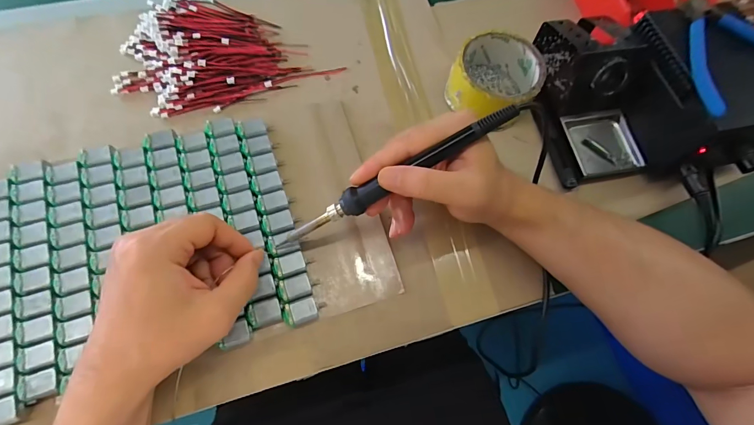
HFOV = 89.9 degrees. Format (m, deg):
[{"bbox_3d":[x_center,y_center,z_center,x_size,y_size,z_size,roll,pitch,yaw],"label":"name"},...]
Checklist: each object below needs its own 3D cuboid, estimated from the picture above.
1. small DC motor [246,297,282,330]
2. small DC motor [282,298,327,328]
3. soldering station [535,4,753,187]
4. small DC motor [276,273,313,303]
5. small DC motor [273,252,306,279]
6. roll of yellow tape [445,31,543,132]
[{"bbox_3d":[-0.090,0.081,0.306,0.025,0.015,0.020,-19,72,-12],"label":"small DC motor"},{"bbox_3d":[-0.059,0.081,0.308,0.033,0.015,0.018,-14,71,-11],"label":"small DC motor"},{"bbox_3d":[0.271,-0.116,0.361,0.202,0.089,0.166,2,70,-4],"label":"soldering station"},{"bbox_3d":[-0.068,0.064,0.314,0.027,0.014,0.019,-16,72,-12],"label":"small DC motor"},{"bbox_3d":[-0.073,0.046,0.321,0.026,0.014,0.018,-17,72,-12],"label":"small DC motor"},{"bbox_3d":[0.116,-0.131,0.379,0.083,0.044,0.090,37,72,9],"label":"roll of yellow tape"}]

